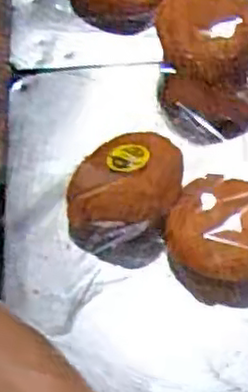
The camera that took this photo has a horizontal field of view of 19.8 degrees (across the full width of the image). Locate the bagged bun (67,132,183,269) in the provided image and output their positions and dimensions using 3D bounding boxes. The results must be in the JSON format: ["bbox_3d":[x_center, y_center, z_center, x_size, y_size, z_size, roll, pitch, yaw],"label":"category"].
[{"bbox_3d":[0.000,-0.004,0.595,0.093,0.050,0.106,16,62,14],"label":"bagged bun"}]

